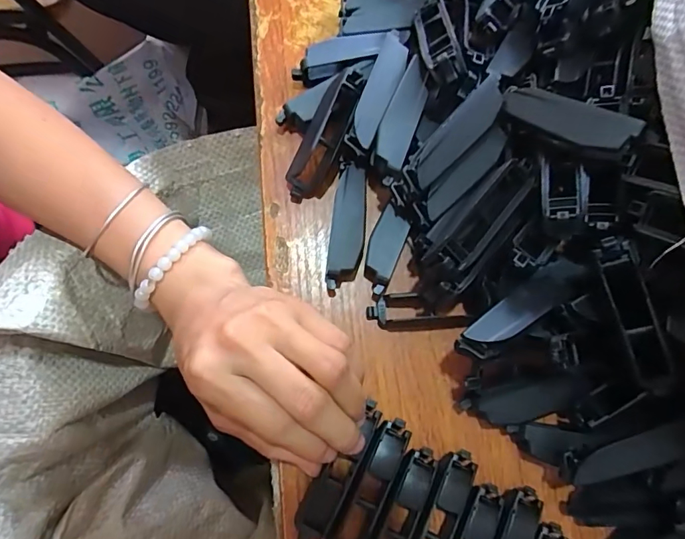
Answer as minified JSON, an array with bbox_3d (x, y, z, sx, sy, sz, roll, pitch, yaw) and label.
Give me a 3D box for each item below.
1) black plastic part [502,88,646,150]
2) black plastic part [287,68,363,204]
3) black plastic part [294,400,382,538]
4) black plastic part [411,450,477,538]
[{"bbox_3d":[0.106,-0.072,0.216,0.061,0.006,0.017,35,110,31],"label":"black plastic part"},{"bbox_3d":[-0.011,-0.075,0.258,0.022,0.013,0.079,27,99,4],"label":"black plastic part"},{"bbox_3d":[-0.002,0.105,0.231,0.018,0.008,0.078,32,86,5],"label":"black plastic part"},{"bbox_3d":[0.047,0.130,0.230,0.019,0.014,0.077,24,79,3],"label":"black plastic part"}]

